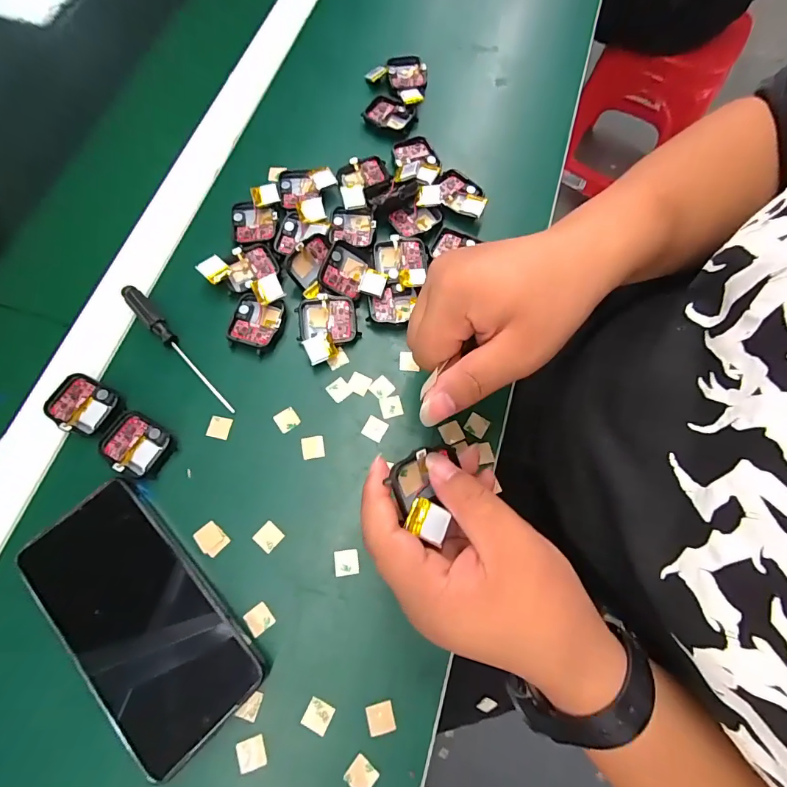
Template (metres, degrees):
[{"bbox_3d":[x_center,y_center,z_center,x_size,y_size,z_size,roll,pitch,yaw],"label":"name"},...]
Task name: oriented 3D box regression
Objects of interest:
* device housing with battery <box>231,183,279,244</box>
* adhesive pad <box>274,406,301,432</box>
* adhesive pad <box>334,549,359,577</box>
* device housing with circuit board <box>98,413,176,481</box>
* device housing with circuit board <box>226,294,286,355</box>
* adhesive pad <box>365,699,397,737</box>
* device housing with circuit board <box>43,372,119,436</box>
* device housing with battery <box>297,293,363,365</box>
[{"bbox_3d":[-0.116,-0.150,0.352,0.038,0.011,0.050,-1,71,-1],"label":"device housing with battery"},{"bbox_3d":[-0.078,0.019,0.307,0.016,0.004,0.016,-35,75,-11],"label":"adhesive pad"},{"bbox_3d":[-0.031,0.111,0.277,0.016,0.004,0.016,-6,71,-3],"label":"adhesive pad"},{"bbox_3d":[-0.178,0.036,0.293,0.045,0.008,0.038,27,73,8],"label":"device housing with circuit board"},{"bbox_3d":[-0.105,-0.054,0.325,0.038,0.011,0.043,13,72,4],"label":"device housing with circuit board"},{"bbox_3d":[-0.007,0.193,0.250,0.016,0.004,0.015,-9,60,-13],"label":"adhesive pad"},{"bbox_3d":[-0.222,0.007,0.299,0.043,0.006,0.037,24,73,7],"label":"device housing with circuit board"},{"bbox_3d":[-0.049,-0.049,0.324,0.045,0.018,0.050,-11,72,-4],"label":"device housing with battery"}]

